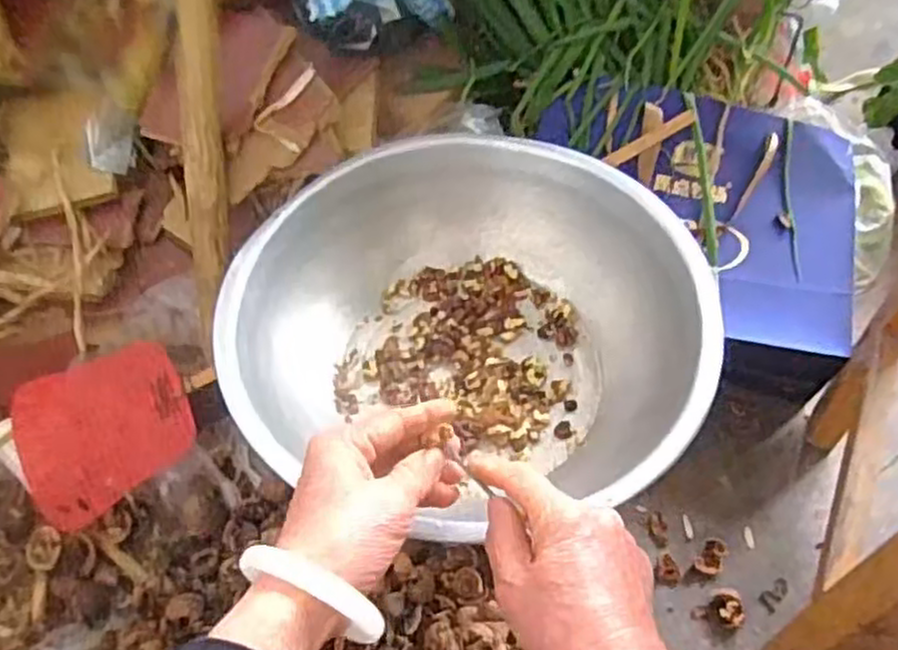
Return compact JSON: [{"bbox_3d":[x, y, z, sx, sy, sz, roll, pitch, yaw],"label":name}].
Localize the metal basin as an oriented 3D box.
[{"bbox_3d":[0.022,-0.005,0.641,0.368,0.117,0.308,12,57,9],"label":"metal basin"}]

